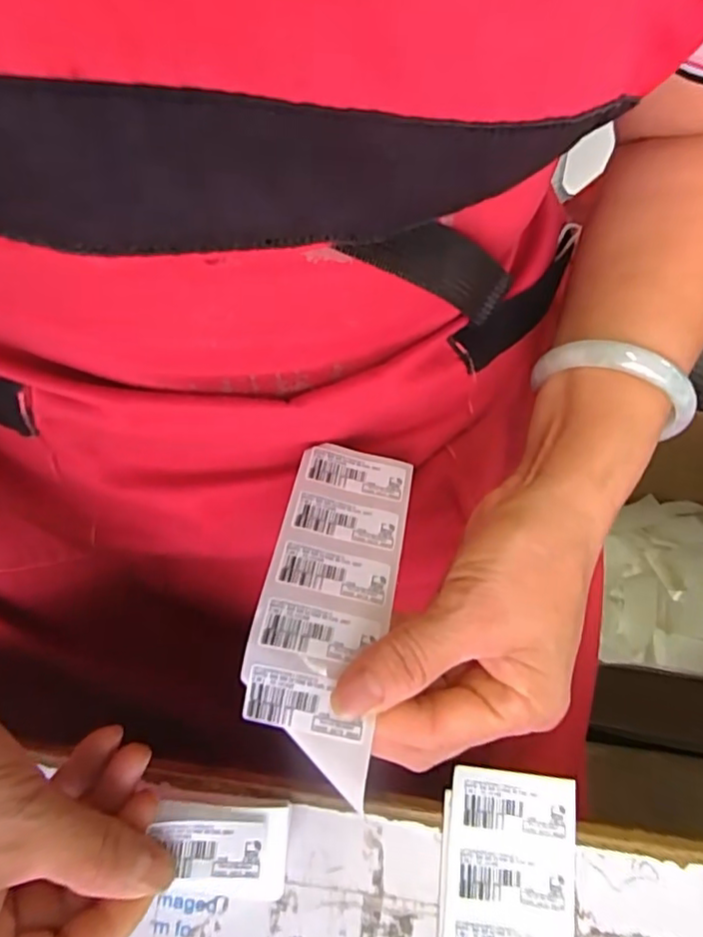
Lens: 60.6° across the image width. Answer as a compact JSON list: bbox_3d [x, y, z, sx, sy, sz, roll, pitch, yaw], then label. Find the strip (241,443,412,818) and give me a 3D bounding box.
[{"bbox_3d":[-0.009,0.049,0.243,0.051,0.008,0.137,13,54,-2],"label":"strip"}]

